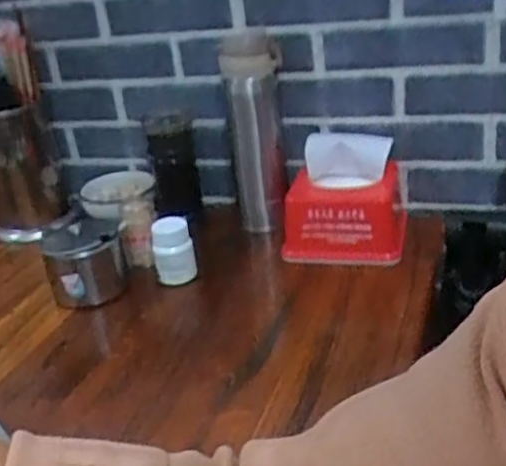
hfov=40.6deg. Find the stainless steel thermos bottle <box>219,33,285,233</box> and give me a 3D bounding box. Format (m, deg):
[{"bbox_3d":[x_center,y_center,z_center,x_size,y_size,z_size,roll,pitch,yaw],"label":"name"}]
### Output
[{"bbox_3d":[0.004,-0.116,0.796,0.061,0.212,0.065,-10,25,-6],"label":"stainless steel thermos bottle"}]

